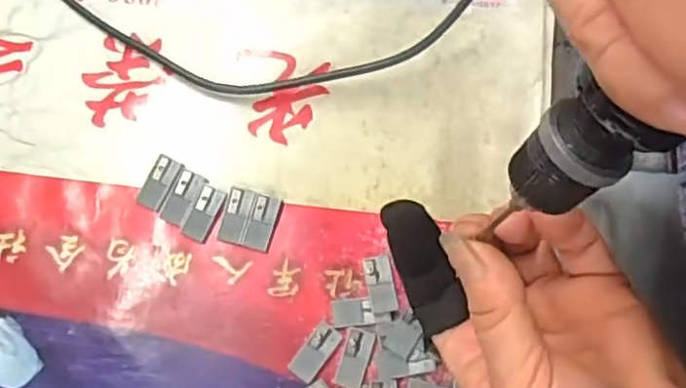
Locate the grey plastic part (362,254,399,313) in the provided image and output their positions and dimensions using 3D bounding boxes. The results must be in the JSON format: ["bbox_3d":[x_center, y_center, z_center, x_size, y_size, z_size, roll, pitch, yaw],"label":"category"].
[{"bbox_3d":[0.018,0.044,0.324,0.012,0.007,0.027,-9,77,-4],"label":"grey plastic part"}]

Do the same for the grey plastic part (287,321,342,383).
[{"bbox_3d":[-0.013,0.075,0.318,0.013,0.004,0.027,36,78,7],"label":"grey plastic part"}]

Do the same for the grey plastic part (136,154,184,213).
[{"bbox_3d":[-0.093,-0.006,0.336,0.014,0.004,0.028,25,77,4],"label":"grey plastic part"}]

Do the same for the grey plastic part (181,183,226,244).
[{"bbox_3d":[-0.070,0.009,0.334,0.014,0.004,0.028,23,77,4],"label":"grey plastic part"}]

